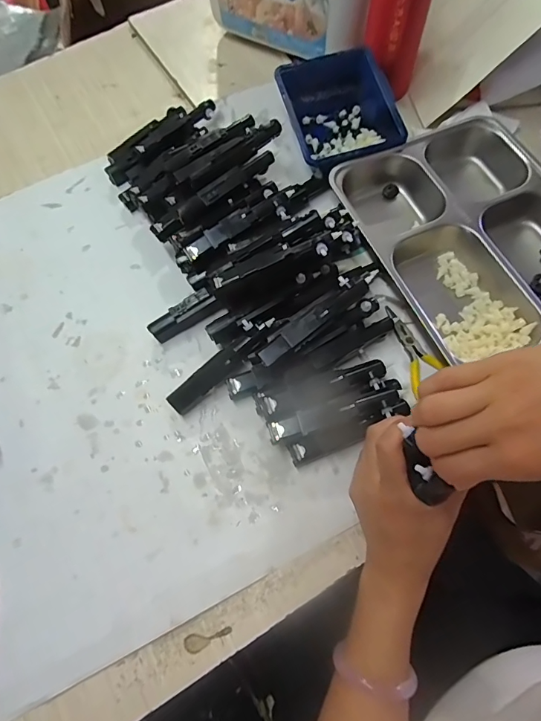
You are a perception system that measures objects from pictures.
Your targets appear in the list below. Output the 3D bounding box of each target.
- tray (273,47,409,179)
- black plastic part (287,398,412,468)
[{"bbox_3d":[0.082,-0.286,0.489,0.117,0.060,0.145,-17,69,-4],"label":"tray"},{"bbox_3d":[0.070,0.064,0.372,0.110,0.027,0.023,-23,70,-6],"label":"black plastic part"}]

